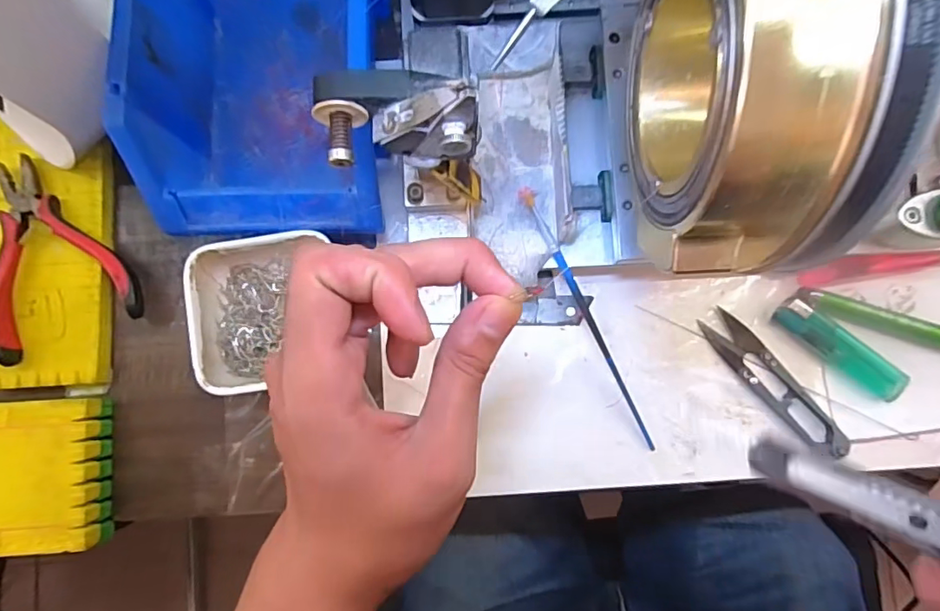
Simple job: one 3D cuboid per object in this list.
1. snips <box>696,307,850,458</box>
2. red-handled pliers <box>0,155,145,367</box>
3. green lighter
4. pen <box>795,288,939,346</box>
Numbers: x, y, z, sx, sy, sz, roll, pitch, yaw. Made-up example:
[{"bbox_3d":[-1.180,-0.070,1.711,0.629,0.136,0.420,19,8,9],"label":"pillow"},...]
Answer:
[{"bbox_3d":[0.175,0.045,0.304,0.022,0.010,0.102,-40,86,-3],"label":"snips"},{"bbox_3d":[-0.241,-0.032,0.301,0.078,0.016,0.107,-22,84,-5],"label":"red-handled pliers"},{"bbox_3d":[0.213,0.026,0.305,0.079,0.009,0.019,39,86,3],"label":"green lighter"},{"bbox_3d":[0.249,0.011,0.307,0.119,0.010,0.013,16,85,1],"label":"pen"}]

